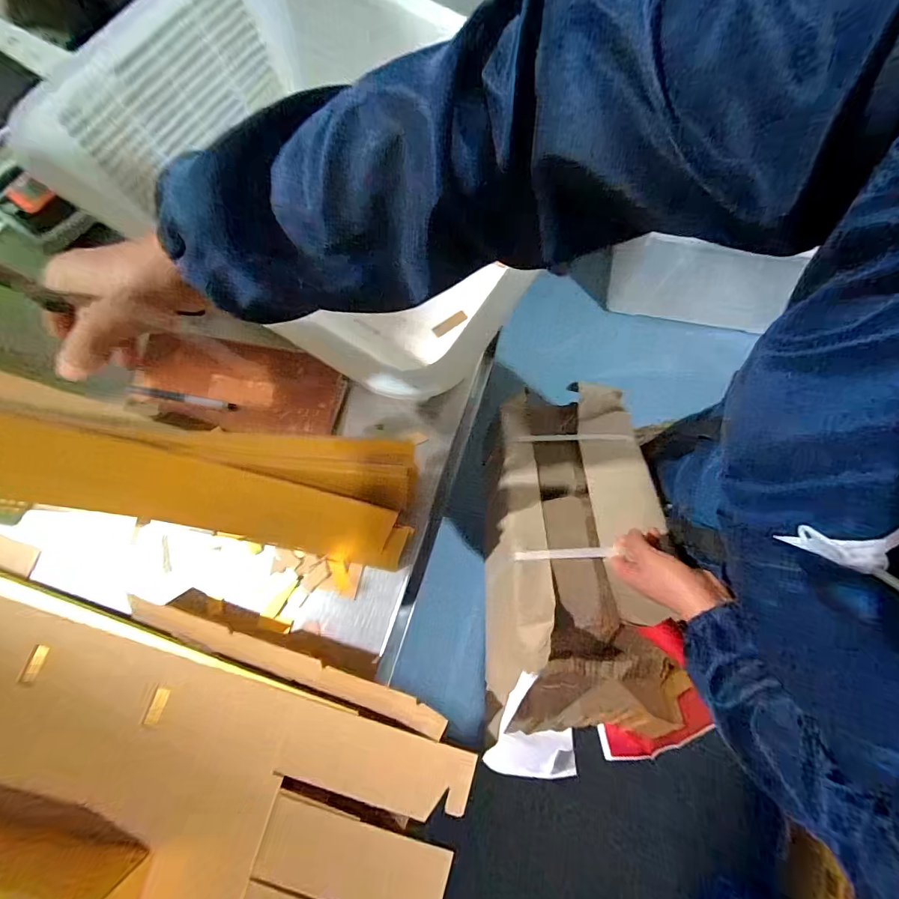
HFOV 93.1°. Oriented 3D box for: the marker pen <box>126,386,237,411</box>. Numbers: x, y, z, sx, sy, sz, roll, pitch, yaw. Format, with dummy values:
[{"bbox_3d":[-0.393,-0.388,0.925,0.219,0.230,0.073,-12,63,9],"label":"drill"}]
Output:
[{"bbox_3d":[-0.335,-0.064,0.532,0.129,0.016,0.011,8,75,1],"label":"marker pen"}]

